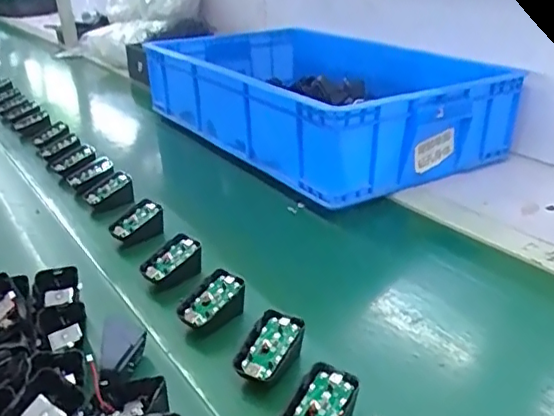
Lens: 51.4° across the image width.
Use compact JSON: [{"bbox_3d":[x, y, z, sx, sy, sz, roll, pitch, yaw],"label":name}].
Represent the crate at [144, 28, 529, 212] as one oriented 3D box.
[{"bbox_3d":[0.048,-0.215,1.066,0.385,0.131,0.613,-16,30,-27],"label":"crate"}]

